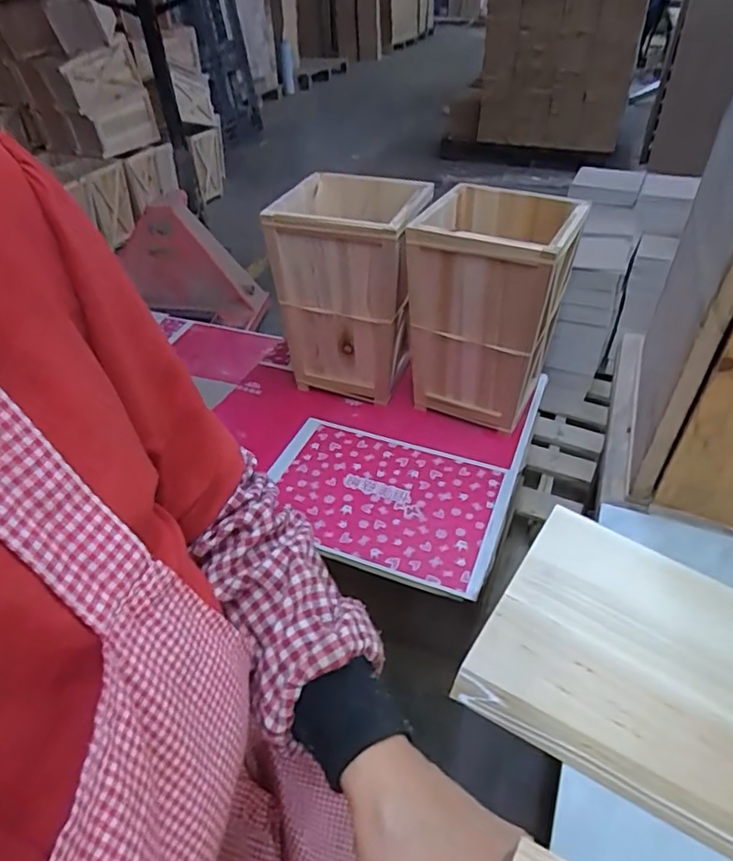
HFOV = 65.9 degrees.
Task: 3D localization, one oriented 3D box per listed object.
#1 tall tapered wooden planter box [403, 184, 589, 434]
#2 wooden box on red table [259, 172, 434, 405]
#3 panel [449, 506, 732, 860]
[{"bbox_3d":[0.228,-0.219,1.073,0.252,0.386,0.256,20,44,22],"label":"tall tapered wooden planter box"},{"bbox_3d":[-0.030,-0.268,1.132,0.254,0.386,0.230,12,42,14],"label":"wooden box on red table"},{"bbox_3d":[0.274,0.207,0.419,0.357,0.015,0.207,25,46,26],"label":"panel"}]

